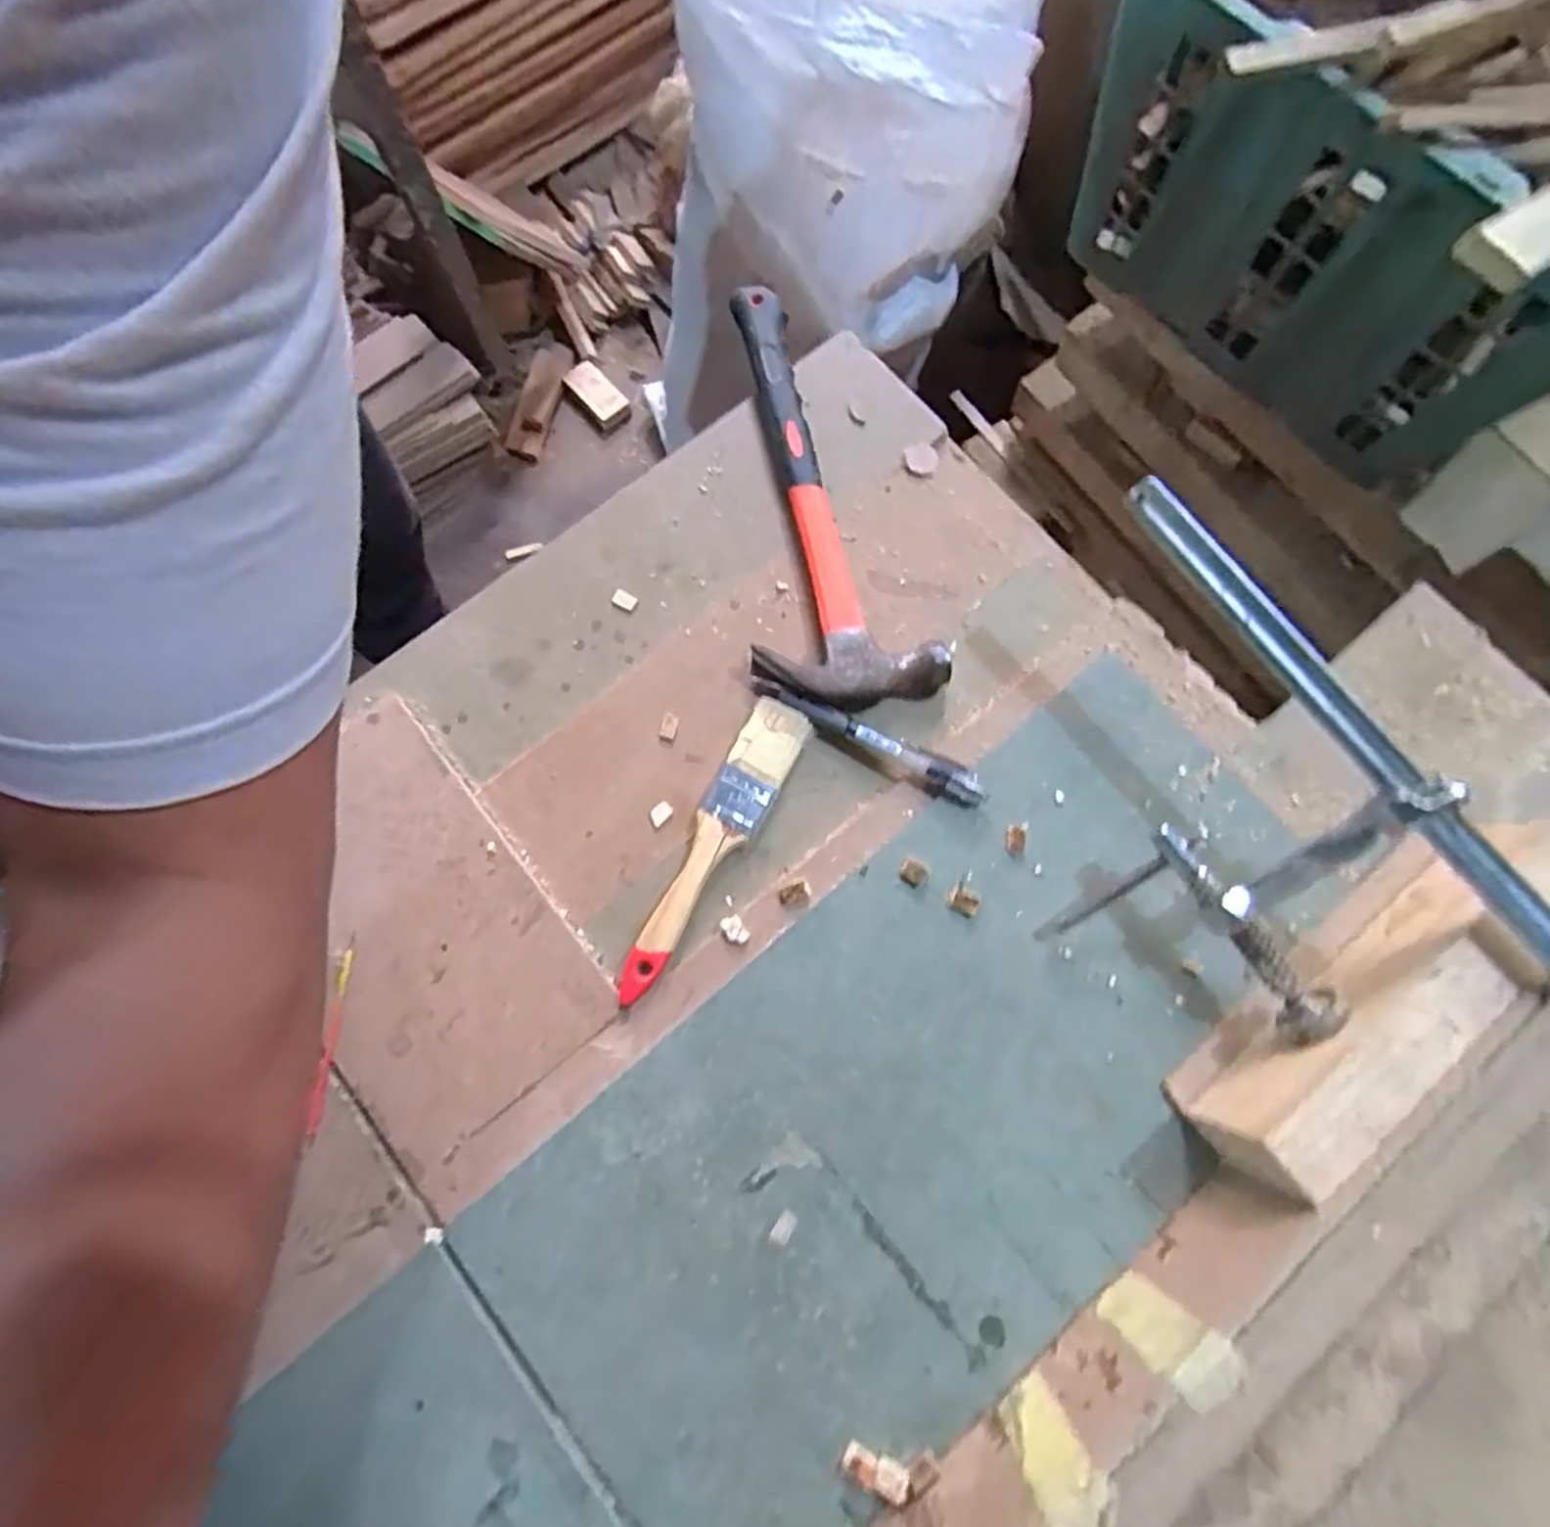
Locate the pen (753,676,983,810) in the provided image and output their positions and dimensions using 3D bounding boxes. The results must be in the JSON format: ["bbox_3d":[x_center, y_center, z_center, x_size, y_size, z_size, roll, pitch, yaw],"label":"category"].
[{"bbox_3d":[0.048,-0.013,0.398,0.134,0.009,0.016,28,77,8],"label":"pen"}]

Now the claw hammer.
[{"bbox_3d":[0.016,-0.155,0.433,0.096,0.024,0.263,-12,75,-2],"label":"claw hammer"}]

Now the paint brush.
[{"bbox_3d":[-0.033,0.043,0.390,0.032,0.011,0.166,28,77,8],"label":"paint brush"}]

